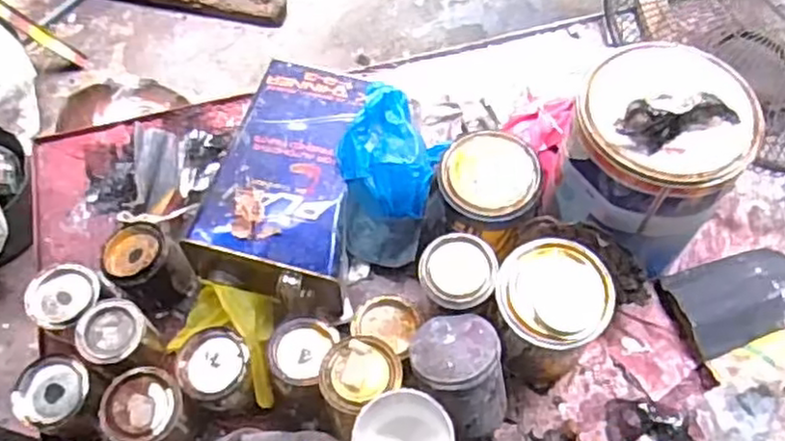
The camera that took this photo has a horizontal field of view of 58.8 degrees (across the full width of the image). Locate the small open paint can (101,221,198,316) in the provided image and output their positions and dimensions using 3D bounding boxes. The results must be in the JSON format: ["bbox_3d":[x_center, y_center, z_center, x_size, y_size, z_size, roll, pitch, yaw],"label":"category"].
[{"bbox_3d":[-0.263,0.054,0.753,0.082,0.078,0.071,41,74,18],"label":"small open paint can"}]

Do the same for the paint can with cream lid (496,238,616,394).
[{"bbox_3d":[0.149,0.097,0.688,0.099,0.149,0.098,-1,66,2],"label":"paint can with cream lid"}]

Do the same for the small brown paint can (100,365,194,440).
[{"bbox_3d":[-0.235,0.185,0.671,0.072,0.066,0.072,-1,66,2],"label":"small brown paint can"}]

